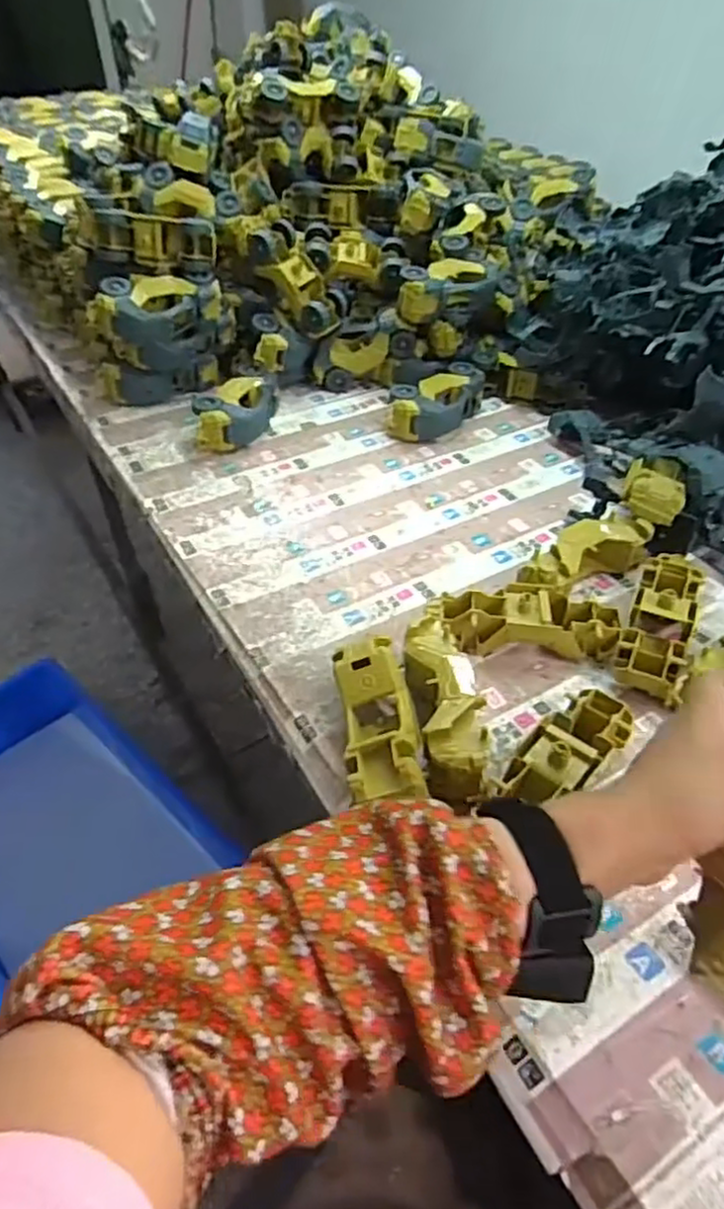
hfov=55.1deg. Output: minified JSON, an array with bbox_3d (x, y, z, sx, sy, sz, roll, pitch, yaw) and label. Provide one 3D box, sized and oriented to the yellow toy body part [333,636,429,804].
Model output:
[{"bbox_3d":[0.014,0.099,0.557,0.061,0.068,0.154,-5,45,-4],"label":"yellow toy body part"}]

